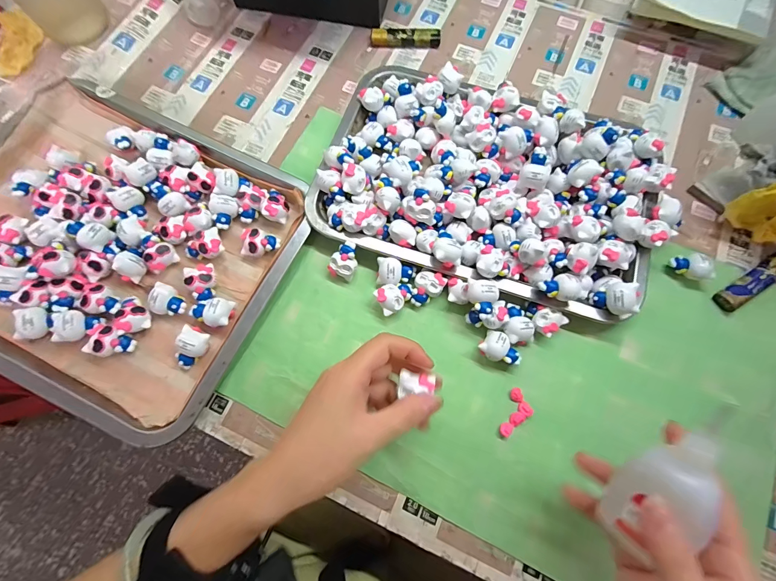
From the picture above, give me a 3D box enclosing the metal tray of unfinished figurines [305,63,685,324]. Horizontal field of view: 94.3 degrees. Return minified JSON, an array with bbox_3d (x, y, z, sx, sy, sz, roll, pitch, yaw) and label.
[{"bbox_3d":[0.096,-0.106,0.338,0.312,0.045,0.205,18,74,7],"label":"metal tray of unfinished figurines"}]

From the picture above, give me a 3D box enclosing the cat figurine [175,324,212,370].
[{"bbox_3d":[-0.166,0.049,0.303,0.021,0.020,0.034,18,74,7],"label":"cat figurine"}]

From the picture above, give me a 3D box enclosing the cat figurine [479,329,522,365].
[{"bbox_3d":[0.095,0.050,0.302,0.033,0.021,0.024,34,75,9],"label":"cat figurine"}]

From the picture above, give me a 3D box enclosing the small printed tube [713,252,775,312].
[{"bbox_3d":[0.328,-0.009,0.321,0.080,0.011,0.021,-31,76,-10],"label":"small printed tube"}]

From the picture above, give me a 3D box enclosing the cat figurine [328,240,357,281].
[{"bbox_3d":[-0.039,-0.026,0.327,0.022,0.029,0.028,29,76,10],"label":"cat figurine"}]

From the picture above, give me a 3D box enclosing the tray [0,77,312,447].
[{"bbox_3d":[-0.246,-0.046,0.325,0.300,0.034,0.262,24,75,9],"label":"tray"}]

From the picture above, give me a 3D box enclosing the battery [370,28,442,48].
[{"bbox_3d":[0.021,-0.289,0.414,0.079,0.013,0.017,-3,73,1],"label":"battery"}]

